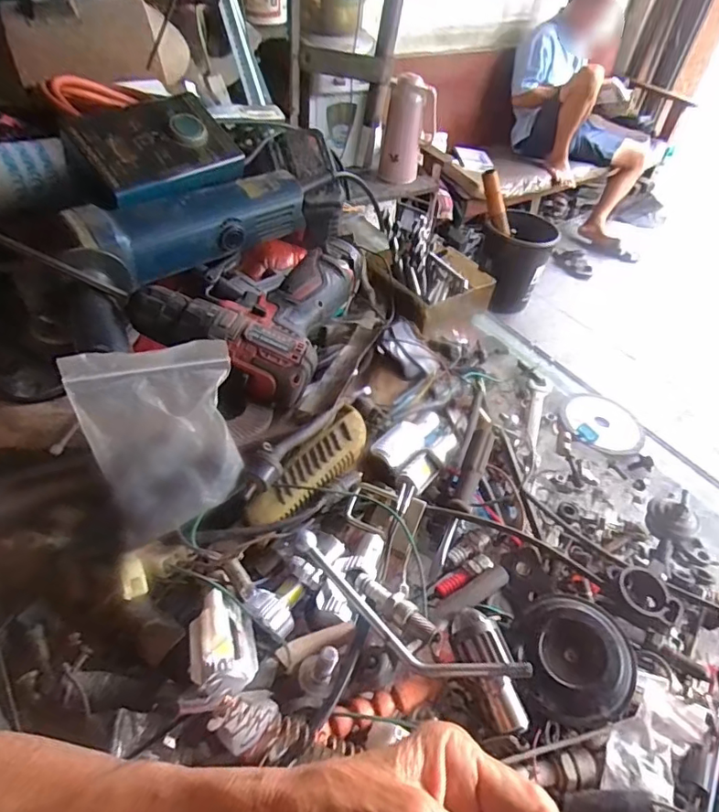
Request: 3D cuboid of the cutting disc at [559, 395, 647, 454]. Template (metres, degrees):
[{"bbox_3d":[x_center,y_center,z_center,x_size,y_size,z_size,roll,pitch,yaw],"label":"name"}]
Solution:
[{"bbox_3d":[0.225,0.016,0.487,0.073,0.004,0.073,4,45,-4],"label":"cutting disc"}]

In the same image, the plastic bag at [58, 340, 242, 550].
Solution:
[{"bbox_3d":[-0.125,0.022,0.335,0.092,0.017,0.116,-11,91,-13],"label":"plastic bag"}]

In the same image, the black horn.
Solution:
[{"bbox_3d":[0.123,0.142,0.302,0.063,0.024,0.065,3,46,-3],"label":"black horn"}]

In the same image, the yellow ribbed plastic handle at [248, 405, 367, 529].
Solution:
[{"bbox_3d":[-0.032,0.044,0.385,0.032,0.014,0.119,29,50,20],"label":"yellow ribbed plastic handle"}]

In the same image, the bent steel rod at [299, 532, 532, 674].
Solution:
[{"bbox_3d":[0.020,0.126,0.312,0.153,0.016,0.034,25,66,23],"label":"bent steel rod"}]

